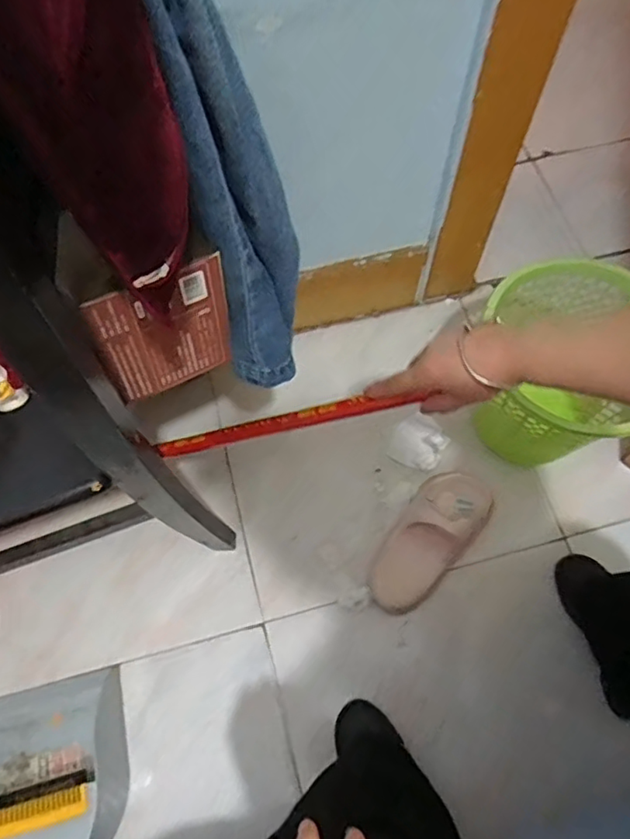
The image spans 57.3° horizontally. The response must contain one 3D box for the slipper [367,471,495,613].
[{"bbox_3d":[0.176,0.182,0.880,0.112,0.068,0.248,34,71,14],"label":"slipper"}]

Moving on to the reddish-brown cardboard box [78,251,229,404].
[{"bbox_3d":[-0.125,-0.074,0.497,0.117,0.124,0.020,-26,69,-10],"label":"reddish-brown cardboard box"}]

